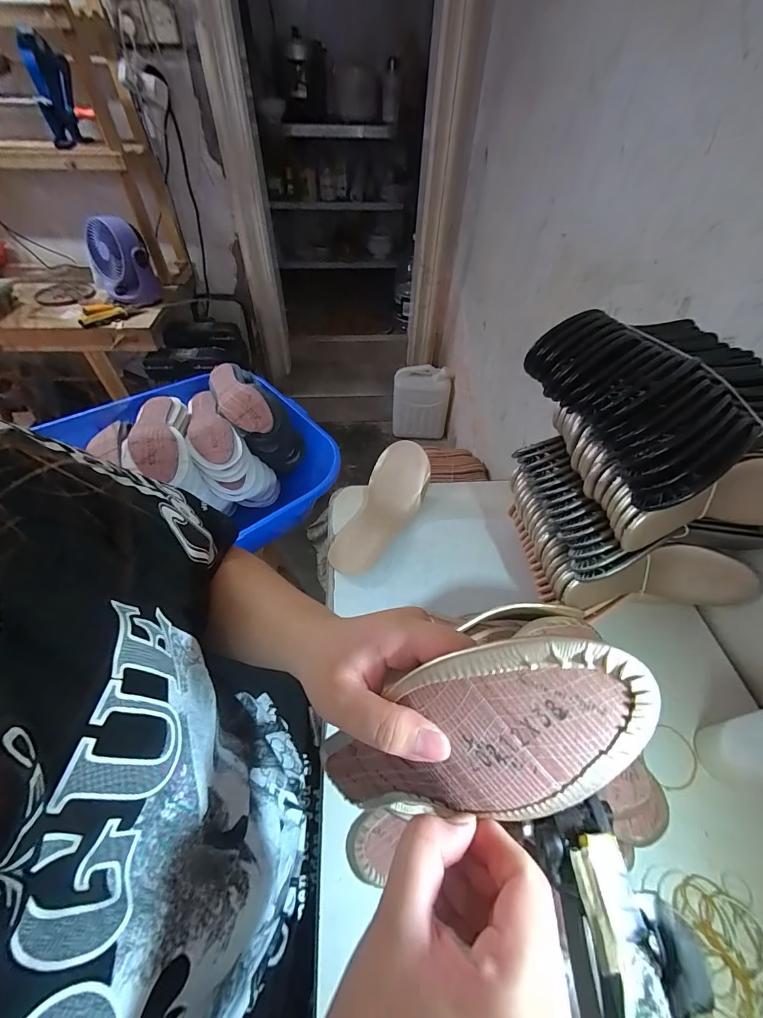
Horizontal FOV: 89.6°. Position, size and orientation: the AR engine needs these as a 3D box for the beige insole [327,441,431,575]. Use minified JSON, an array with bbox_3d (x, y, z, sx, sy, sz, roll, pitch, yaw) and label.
[{"bbox_3d":[-0.002,-0.002,0.637,0.096,0.041,0.242,23,68,17],"label":"beige insole"}]

